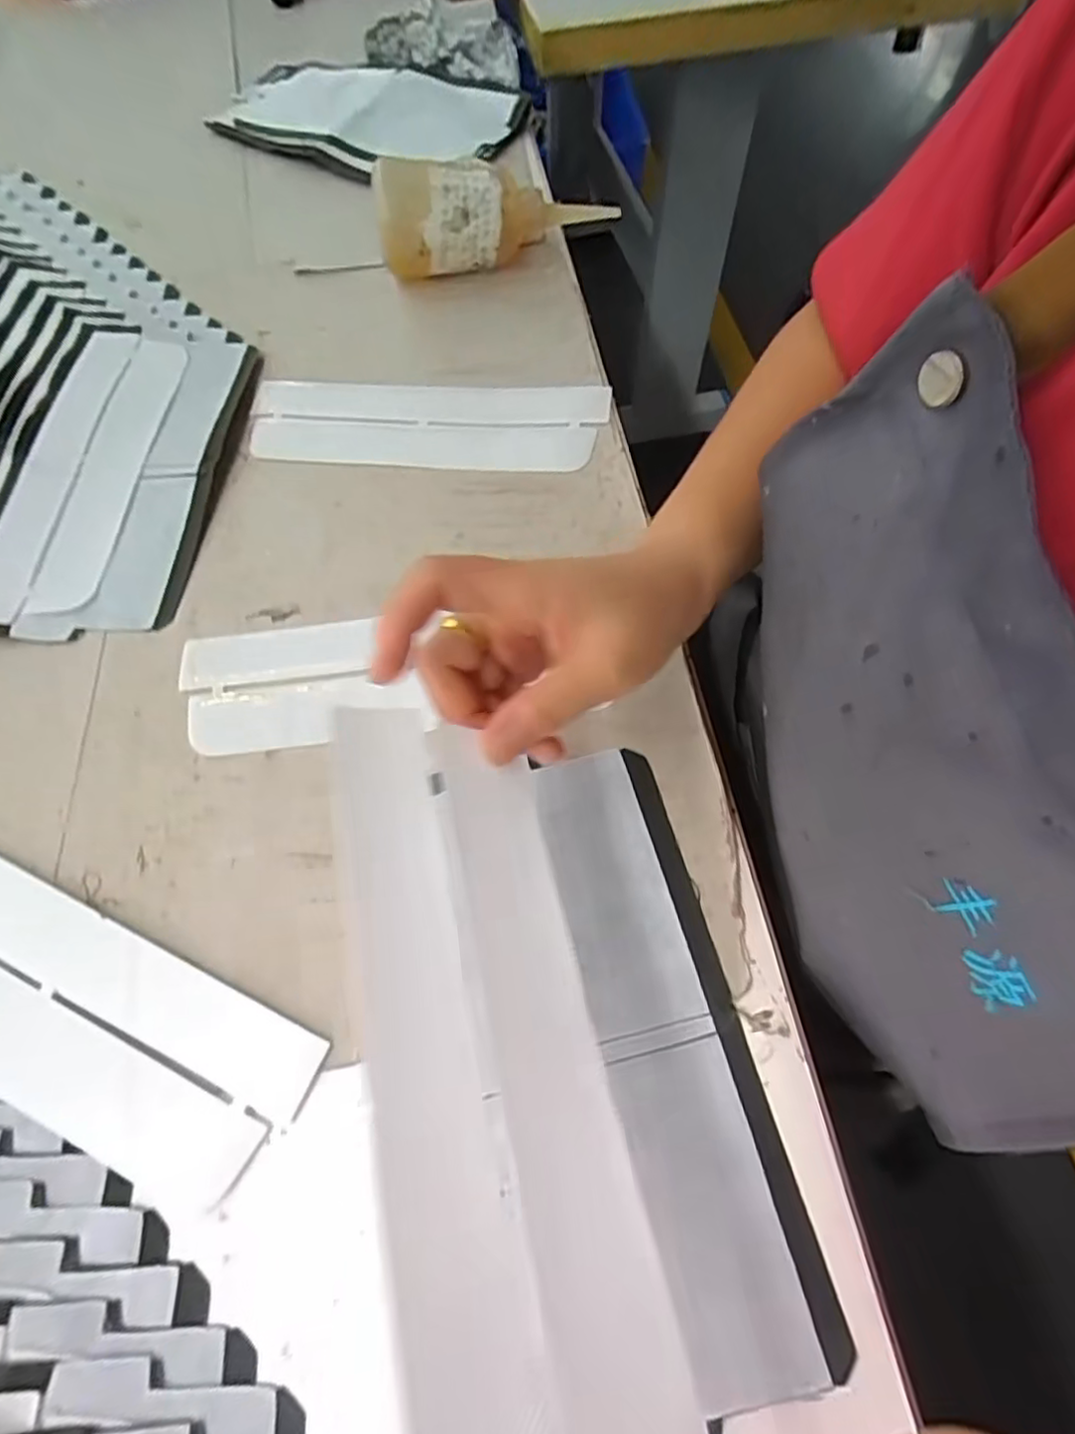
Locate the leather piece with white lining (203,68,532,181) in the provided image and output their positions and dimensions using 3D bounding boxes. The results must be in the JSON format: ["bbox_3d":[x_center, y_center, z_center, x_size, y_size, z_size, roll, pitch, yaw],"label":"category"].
[{"bbox_3d":[-0.145,-0.507,0.551,0.265,0.034,0.146,10,65,6],"label":"leather piece with white lining"}]

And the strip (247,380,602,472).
[{"bbox_3d":[-0.070,-0.181,0.400,0.219,0.009,0.069,5,72,6],"label":"strip"}]

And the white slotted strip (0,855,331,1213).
[{"bbox_3d":[-0.199,0.116,0.263,0.220,0.005,0.071,22,66,12],"label":"white slotted strip"}]

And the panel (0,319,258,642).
[{"bbox_3d":[-0.250,-0.154,0.387,0.114,0.014,0.237,1,64,2],"label":"panel"}]

